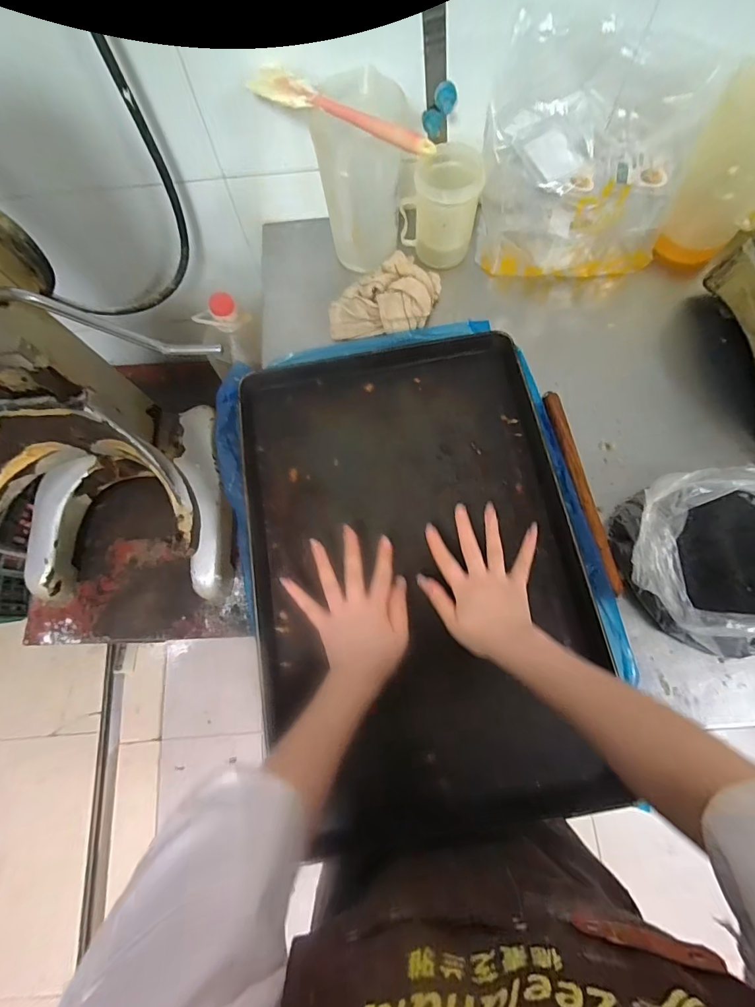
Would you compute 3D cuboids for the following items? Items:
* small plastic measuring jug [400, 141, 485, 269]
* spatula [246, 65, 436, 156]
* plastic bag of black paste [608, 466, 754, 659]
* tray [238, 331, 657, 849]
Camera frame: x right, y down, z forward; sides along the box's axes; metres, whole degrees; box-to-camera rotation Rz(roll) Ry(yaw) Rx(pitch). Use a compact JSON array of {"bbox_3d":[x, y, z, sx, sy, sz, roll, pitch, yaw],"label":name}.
[{"bbox_3d":[0.100,-0.463,0.673,0.115,0.131,0.113,11,73,5],"label":"small plastic measuring jug"},{"bbox_3d":[-0.046,-0.483,0.532,0.265,0.025,0.043,35,77,11],"label":"spatula"},{"bbox_3d":[0.433,0.072,0.522,0.264,0.099,0.209,7,73,3],"label":"plastic bag of black paste"},{"bbox_3d":[0.043,0.068,0.559,0.397,0.050,0.599,-10,73,-2],"label":"tray"}]

